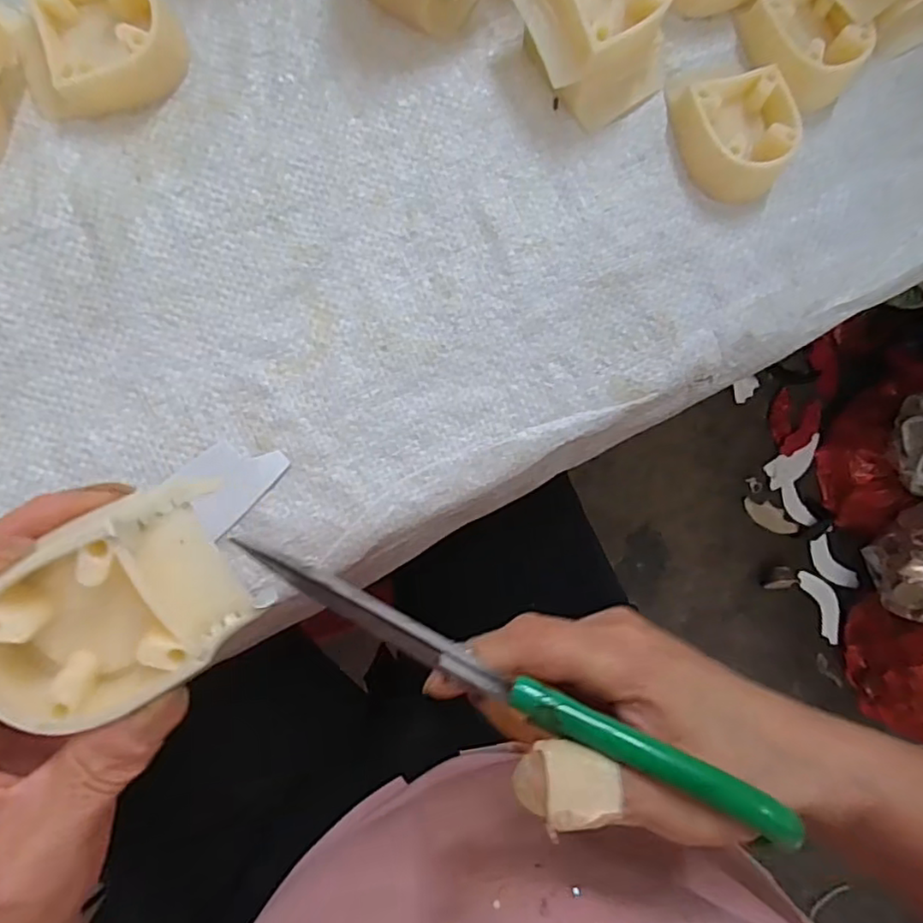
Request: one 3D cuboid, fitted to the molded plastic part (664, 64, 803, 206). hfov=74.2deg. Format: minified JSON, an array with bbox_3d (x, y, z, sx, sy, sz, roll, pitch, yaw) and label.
[{"bbox_3d":[0.124,-0.149,0.276,0.049,0.022,0.056,-13,90,-8],"label":"molded plastic part"}]

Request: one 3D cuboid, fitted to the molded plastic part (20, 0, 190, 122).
[{"bbox_3d":[-0.145,-0.168,0.242,0.062,0.021,0.048,-20,91,-8],"label":"molded plastic part"}]

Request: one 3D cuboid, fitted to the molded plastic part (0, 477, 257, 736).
[{"bbox_3d":[-0.088,0.039,0.158,0.064,0.021,0.045,-32,93,-8],"label":"molded plastic part"}]

